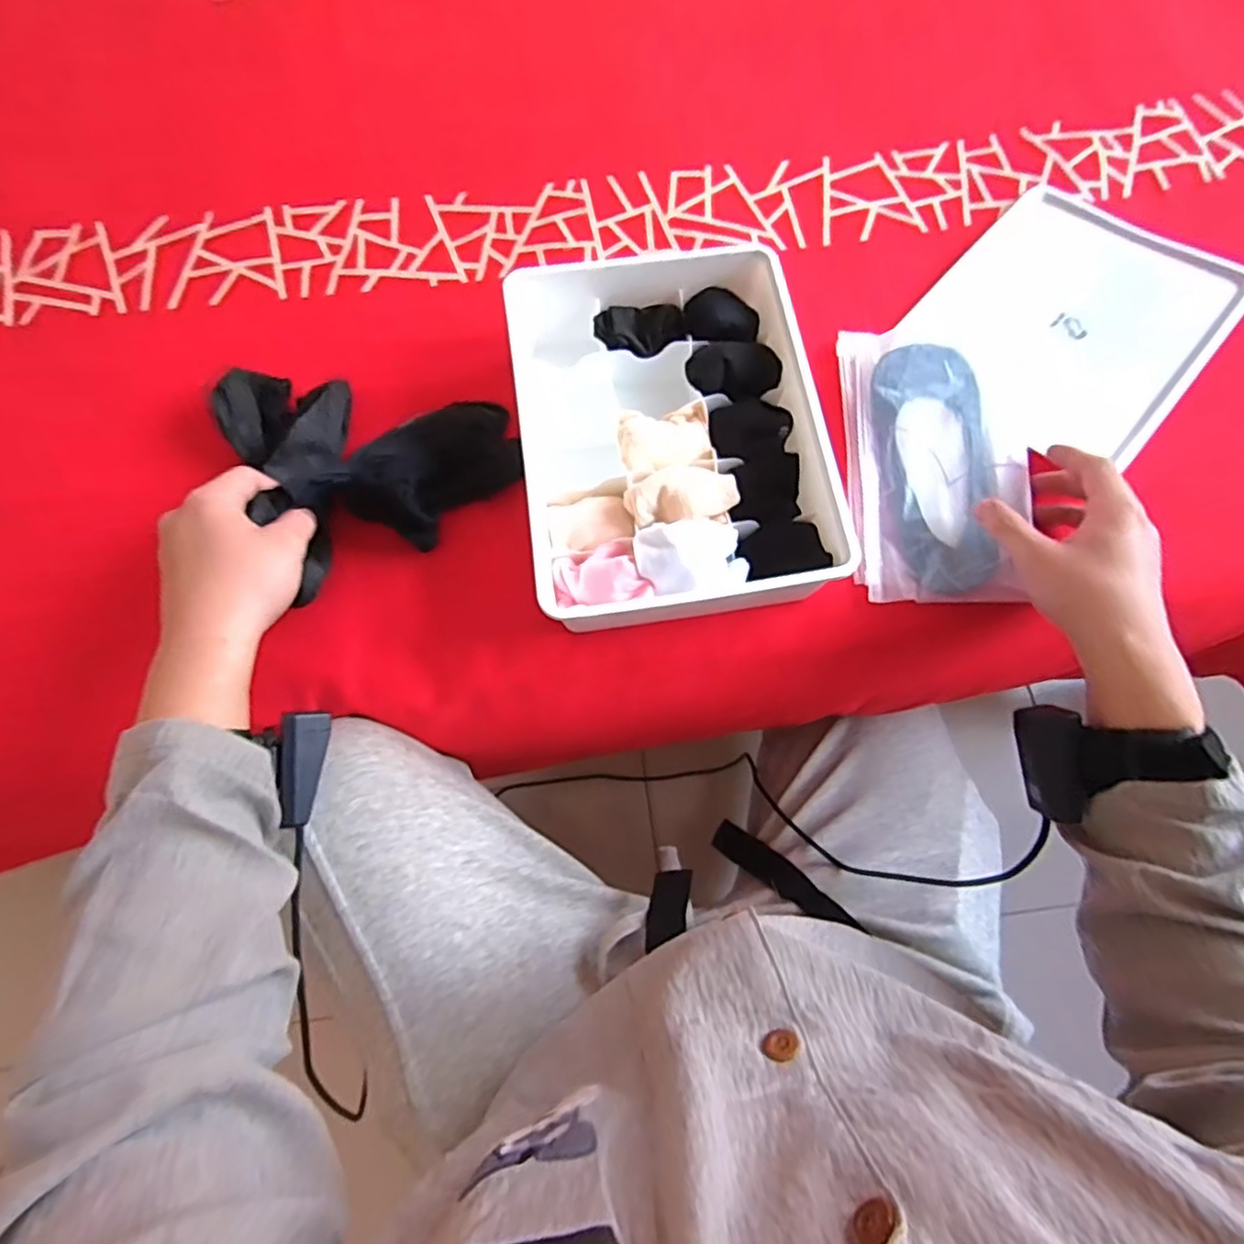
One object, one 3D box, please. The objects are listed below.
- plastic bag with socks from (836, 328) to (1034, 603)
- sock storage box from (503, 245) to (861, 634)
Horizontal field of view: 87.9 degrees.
[{"bbox_3d":[0.240,-0.129,0.508,0.120,0.033,0.233,-3,76,0],"label":"plastic bag with socks"},{"bbox_3d":[0.029,-0.149,0.499,0.216,0.074,0.306,-8,74,-3],"label":"sock storage box"}]

